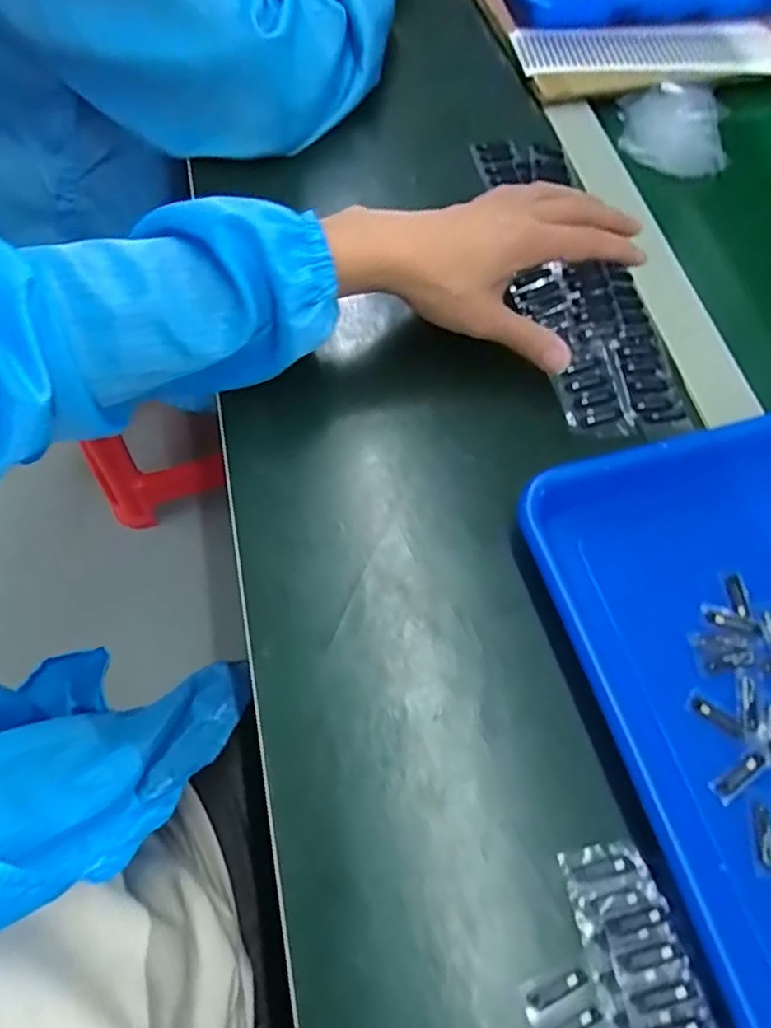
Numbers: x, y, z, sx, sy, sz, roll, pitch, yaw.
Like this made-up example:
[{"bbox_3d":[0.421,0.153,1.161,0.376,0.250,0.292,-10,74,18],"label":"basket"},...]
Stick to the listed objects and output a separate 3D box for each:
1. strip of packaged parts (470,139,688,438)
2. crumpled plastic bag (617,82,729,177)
[{"bbox_3d":[0.128,-0.180,0.456,0.078,0.019,0.281,-10,64,-5],"label":"strip of packaged parts"},{"bbox_3d":[0.243,-0.328,0.535,0.086,0.009,0.105,9,65,4],"label":"crumpled plastic bag"}]

